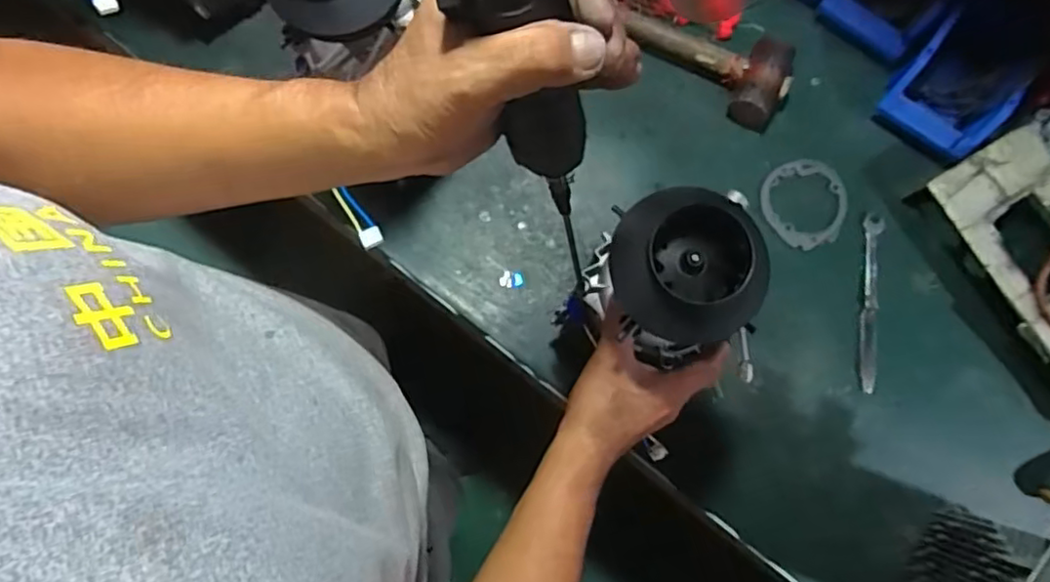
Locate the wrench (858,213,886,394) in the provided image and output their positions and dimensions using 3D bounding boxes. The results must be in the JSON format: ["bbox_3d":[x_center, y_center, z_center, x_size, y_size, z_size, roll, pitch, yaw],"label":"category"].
[{"bbox_3d":[0.398,0.014,0.731,0.025,0.009,0.201,8,79,1],"label":"wrench"}]

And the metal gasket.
[{"bbox_3d":[0.333,-0.103,0.753,0.100,0.008,0.104,0,79,-1],"label":"metal gasket"}]

